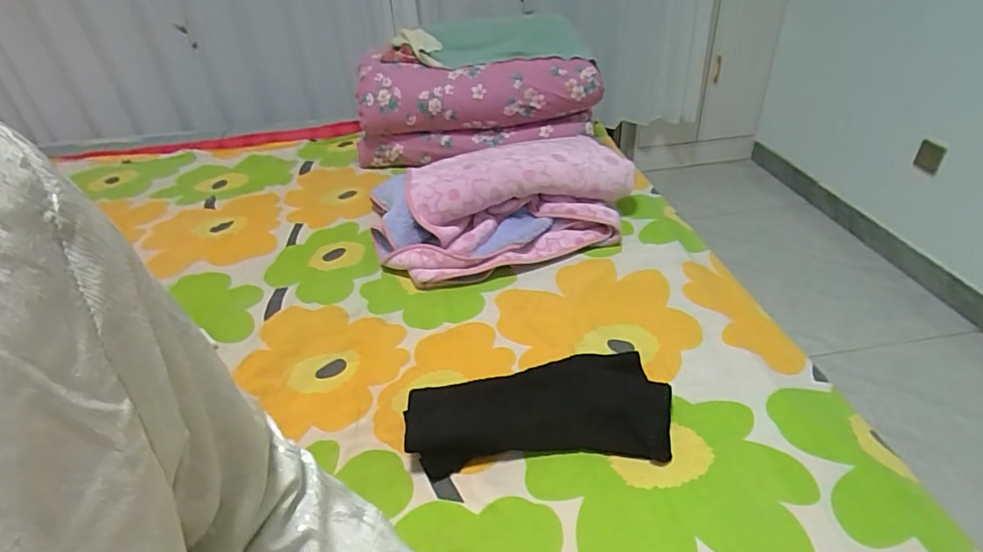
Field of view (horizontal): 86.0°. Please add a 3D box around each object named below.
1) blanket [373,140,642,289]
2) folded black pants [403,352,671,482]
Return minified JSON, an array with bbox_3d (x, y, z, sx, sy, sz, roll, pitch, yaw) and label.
[{"bbox_3d":[0.013,-0.175,1.127,0.533,0.158,0.360,-15,37,-14],"label":"blanket"},{"bbox_3d":[0.063,0.185,0.730,0.360,0.037,0.178,-6,36,-3],"label":"folded black pants"}]

